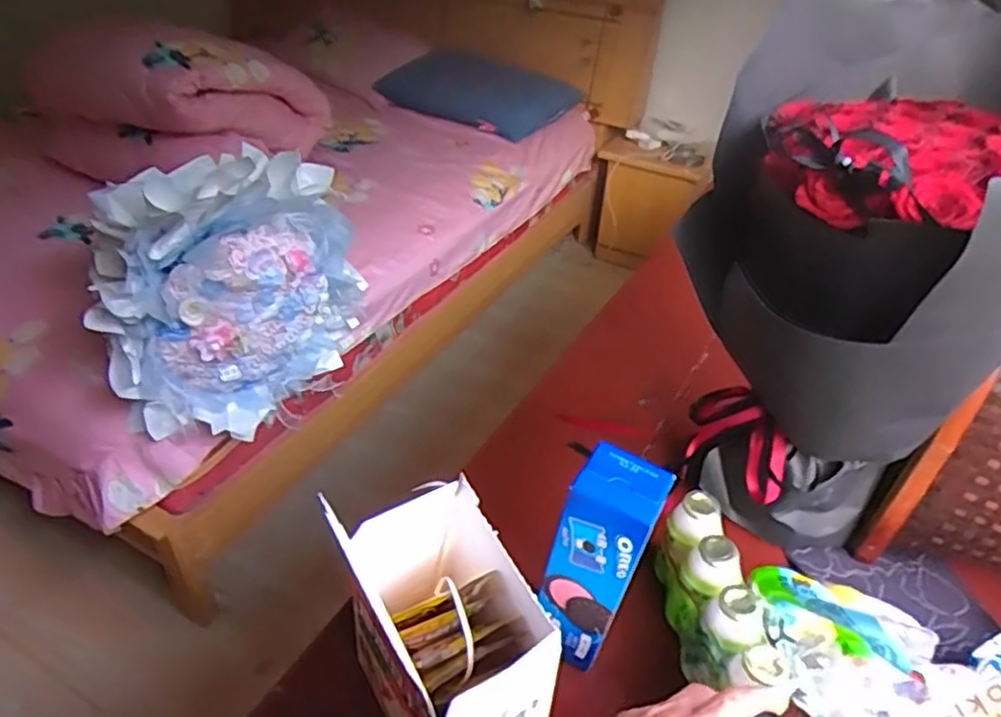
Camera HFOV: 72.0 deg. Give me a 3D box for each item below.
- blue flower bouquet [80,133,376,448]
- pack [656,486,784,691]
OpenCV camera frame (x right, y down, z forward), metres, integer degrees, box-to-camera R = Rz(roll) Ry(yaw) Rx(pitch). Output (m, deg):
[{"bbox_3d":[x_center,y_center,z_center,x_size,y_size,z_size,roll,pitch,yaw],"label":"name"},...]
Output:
[{"bbox_3d":[-0.463,-0.125,1.226,0.418,0.422,0.374,-8,39,-14],"label":"blue flower bouquet"},{"bbox_3d":[0.157,0.185,0.512,0.043,0.080,0.153,0,37,-4],"label":"pack"}]

